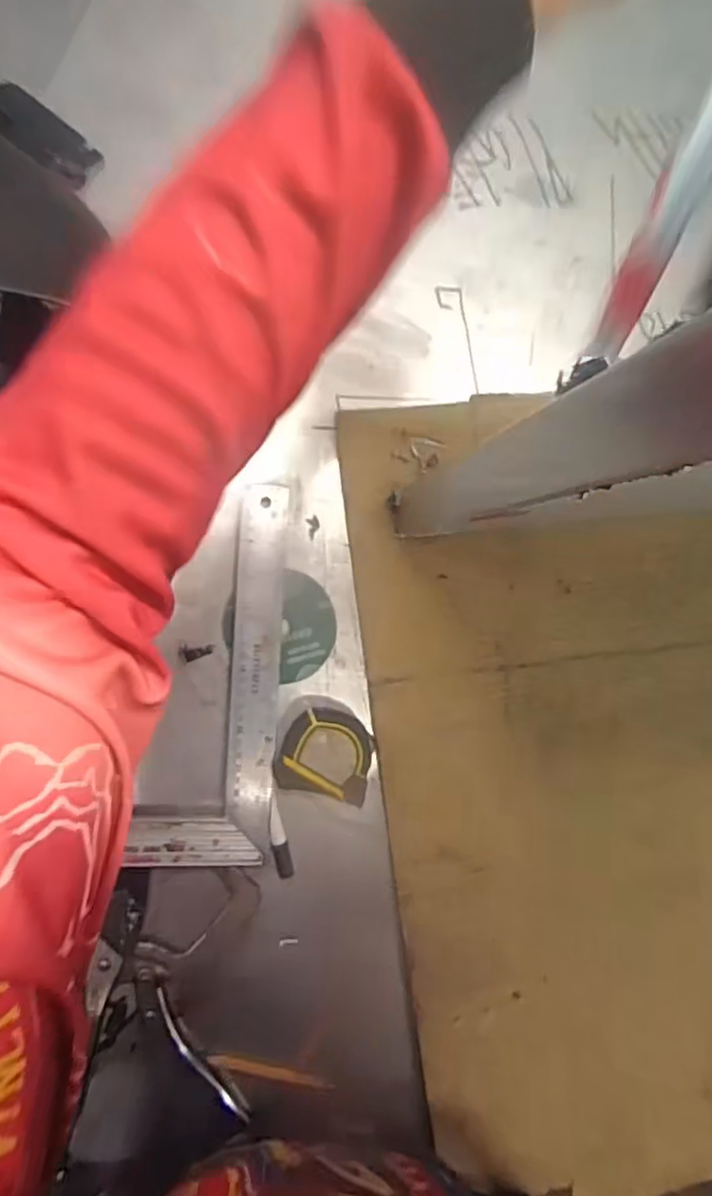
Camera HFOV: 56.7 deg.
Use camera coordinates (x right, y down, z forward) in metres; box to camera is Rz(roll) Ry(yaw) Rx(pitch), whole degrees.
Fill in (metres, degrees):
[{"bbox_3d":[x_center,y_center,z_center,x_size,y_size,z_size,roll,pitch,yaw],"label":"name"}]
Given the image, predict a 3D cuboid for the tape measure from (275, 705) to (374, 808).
[{"bbox_3d":[-0.025,0.125,0.536,0.074,0.034,0.070,11,90,-7],"label":"tape measure"}]

